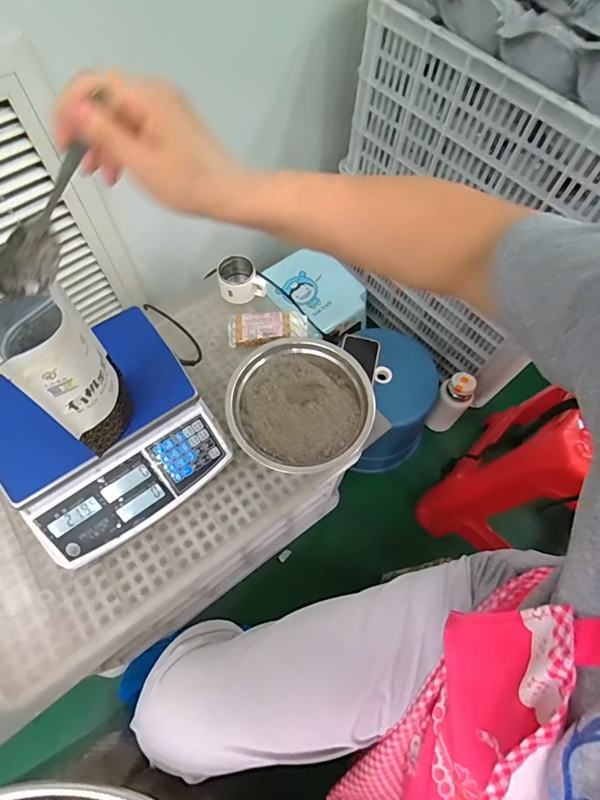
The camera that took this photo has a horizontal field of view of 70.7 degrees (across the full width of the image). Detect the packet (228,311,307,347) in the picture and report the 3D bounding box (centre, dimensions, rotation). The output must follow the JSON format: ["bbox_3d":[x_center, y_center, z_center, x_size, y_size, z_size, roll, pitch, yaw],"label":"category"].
[{"bbox_3d":[-0.057,-0.130,0.740,0.133,0.018,0.060,-6,65,-5],"label":"packet"}]

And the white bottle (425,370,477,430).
[{"bbox_3d":[0.349,0.015,1.002,0.073,0.215,0.061,38,69,15],"label":"white bottle"}]

